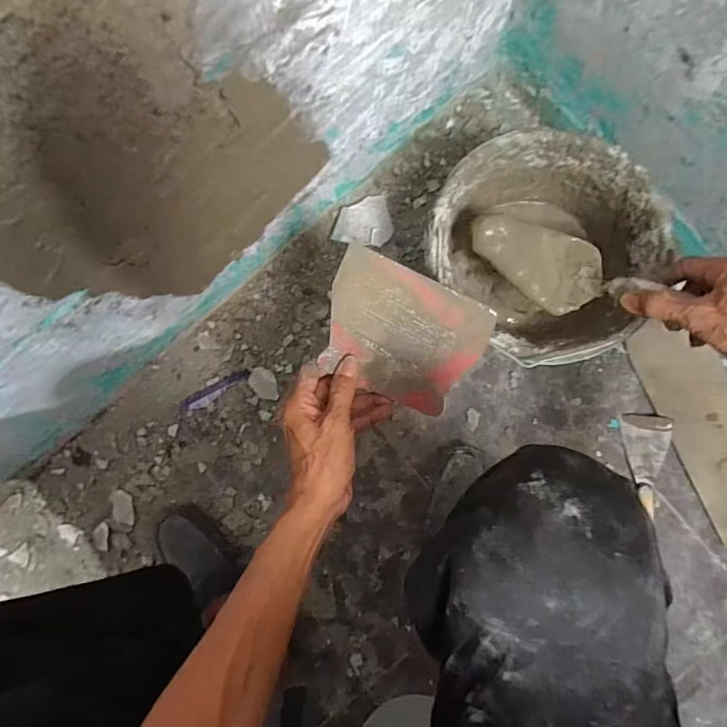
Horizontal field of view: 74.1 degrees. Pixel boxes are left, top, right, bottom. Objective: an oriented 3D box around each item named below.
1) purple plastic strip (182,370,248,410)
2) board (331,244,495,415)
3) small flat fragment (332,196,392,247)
[{"bbox_3d":[-0.230,0.043,0.747,0.121,0.008,0.023,-26,83,1],"label":"purple plastic strip"},{"bbox_3d":[0.041,-0.030,0.495,0.169,0.005,0.127,24,86,-8],"label":"board"},{"bbox_3d":[0.002,-0.226,0.754,0.088,0.014,0.081,4,84,4],"label":"small flat fragment"}]

